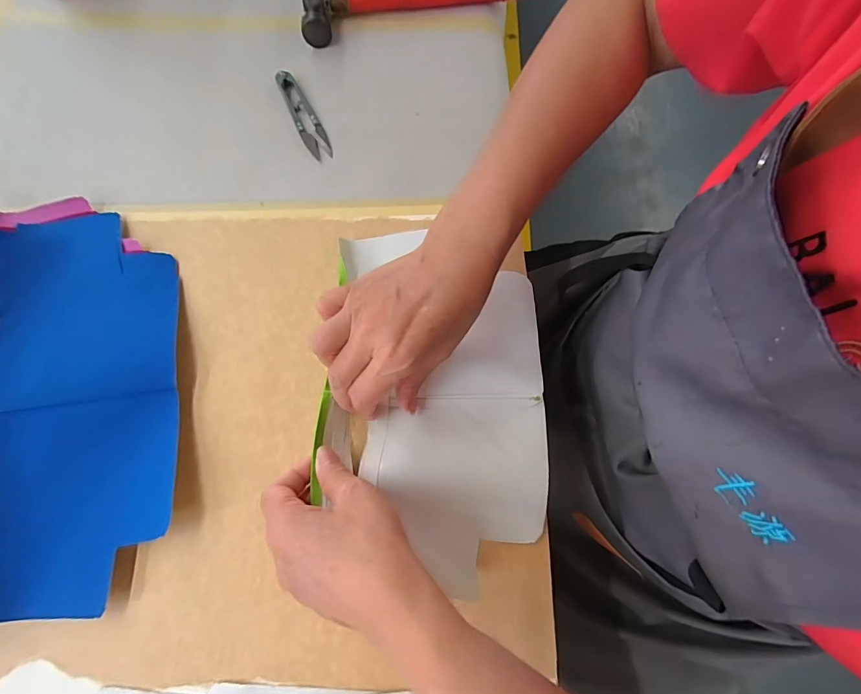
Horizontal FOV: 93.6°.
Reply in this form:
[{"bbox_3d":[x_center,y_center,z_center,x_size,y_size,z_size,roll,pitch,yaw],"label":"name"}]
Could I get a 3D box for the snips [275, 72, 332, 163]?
[{"bbox_3d":[-0.123,-0.225,0.389,0.022,0.009,0.103,-27,76,-6],"label":"snips"}]

